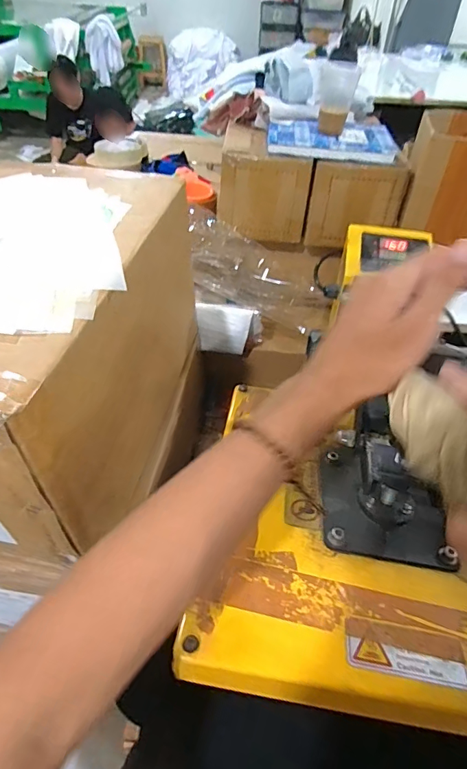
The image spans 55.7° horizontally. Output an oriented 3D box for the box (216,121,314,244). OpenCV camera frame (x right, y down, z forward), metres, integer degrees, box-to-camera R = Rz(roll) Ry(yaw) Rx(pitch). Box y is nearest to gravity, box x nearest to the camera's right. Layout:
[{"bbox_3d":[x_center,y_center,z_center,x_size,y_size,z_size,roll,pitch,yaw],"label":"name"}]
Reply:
[{"bbox_3d":[0.054,-0.368,0.812,0.159,0.143,0.170,5,44,3],"label":"box"}]

